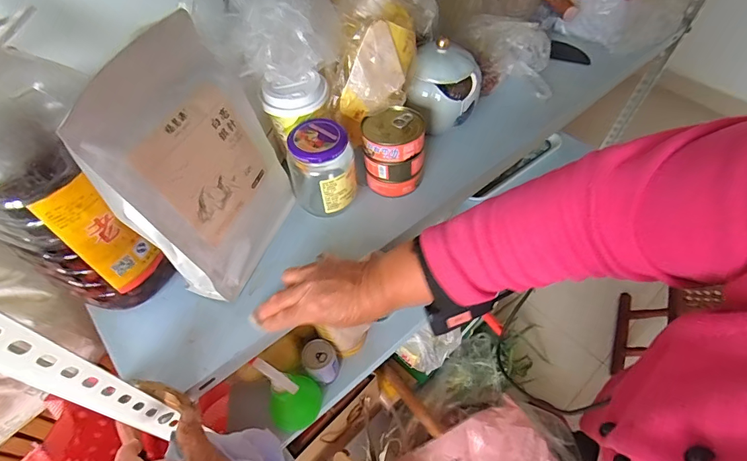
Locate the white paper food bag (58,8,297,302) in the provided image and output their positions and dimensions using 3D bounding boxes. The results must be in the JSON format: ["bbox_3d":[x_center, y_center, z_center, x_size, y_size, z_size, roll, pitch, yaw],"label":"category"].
[{"bbox_3d":[-0.186,-0.067,0.440,0.055,0.260,0.186,4,53,27],"label":"white paper food bag"}]

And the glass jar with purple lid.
[{"bbox_3d":[-0.067,-0.076,0.518,0.074,0.106,0.075,0,54,0],"label":"glass jar with purple lid"}]

